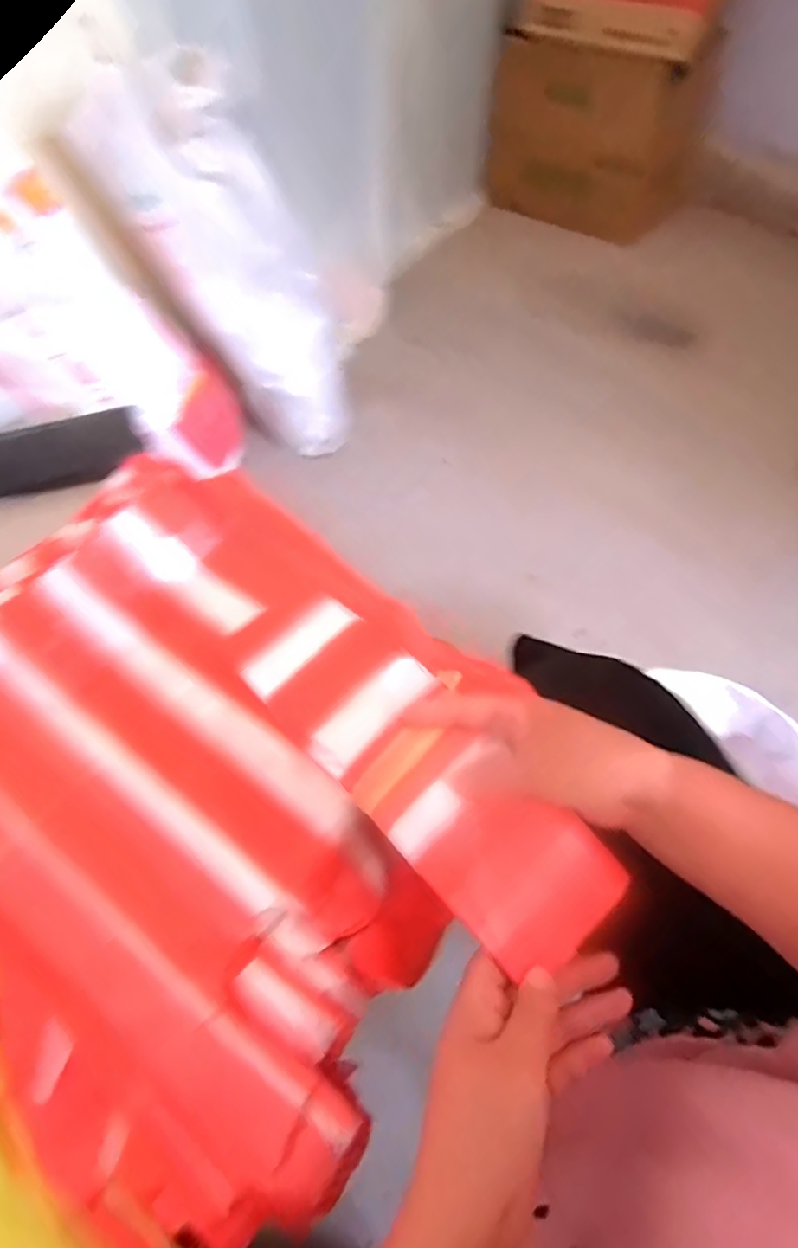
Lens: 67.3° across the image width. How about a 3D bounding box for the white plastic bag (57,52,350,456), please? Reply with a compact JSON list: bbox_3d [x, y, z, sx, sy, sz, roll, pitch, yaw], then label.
[{"bbox_3d":[-0.285,-0.628,1.133,0.171,0.669,0.221,6,53,37],"label":"white plastic bag"}]

